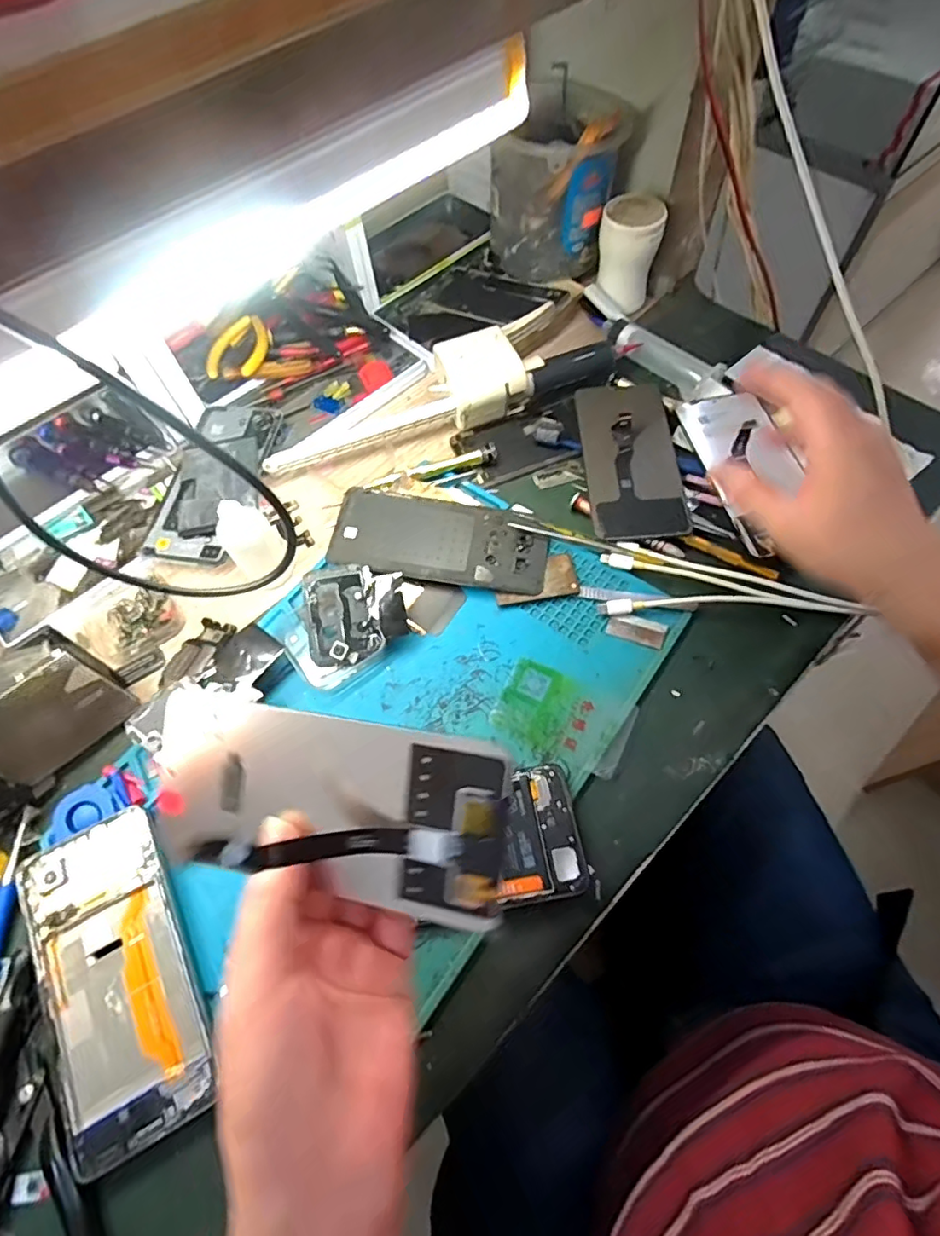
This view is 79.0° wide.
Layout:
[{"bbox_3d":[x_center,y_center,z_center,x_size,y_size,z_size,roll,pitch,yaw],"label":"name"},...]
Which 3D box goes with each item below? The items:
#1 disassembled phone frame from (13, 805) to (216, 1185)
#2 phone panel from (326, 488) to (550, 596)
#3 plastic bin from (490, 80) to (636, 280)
[{"bbox_3d":[-0.194,0.193,0.310,0.076,0.013,0.159,-26,64,-10],"label":"disassembled phone frame"},{"bbox_3d":[-0.022,-0.059,0.429,0.157,0.006,0.075,7,63,2],"label":"phone panel"},{"bbox_3d":[0.079,-0.393,0.532,0.112,0.126,0.106,15,65,11],"label":"plastic bin"}]

